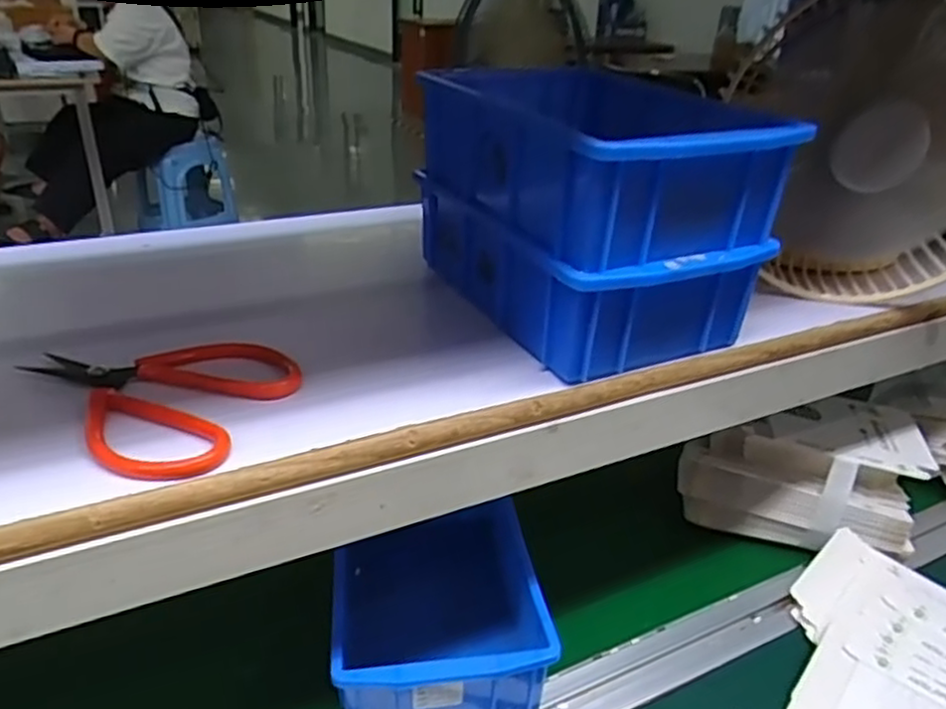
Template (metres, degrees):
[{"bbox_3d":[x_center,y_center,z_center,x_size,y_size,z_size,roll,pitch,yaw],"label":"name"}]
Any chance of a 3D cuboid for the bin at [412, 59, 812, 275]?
[{"bbox_3d":[0.066,-0.110,0.398,0.125,0.061,0.191,-13,33,-27],"label":"bin"}]

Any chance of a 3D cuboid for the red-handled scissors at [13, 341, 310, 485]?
[{"bbox_3d":[-0.150,0.017,0.328,0.114,0.011,0.090,11,30,13],"label":"red-handled scissors"}]

